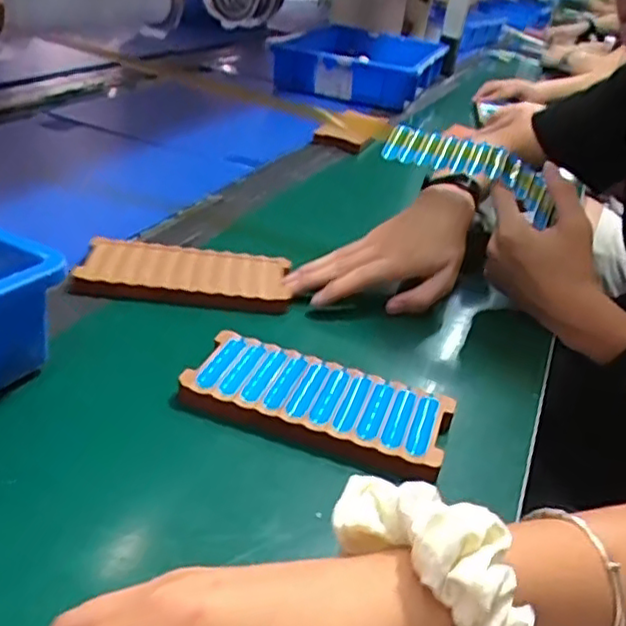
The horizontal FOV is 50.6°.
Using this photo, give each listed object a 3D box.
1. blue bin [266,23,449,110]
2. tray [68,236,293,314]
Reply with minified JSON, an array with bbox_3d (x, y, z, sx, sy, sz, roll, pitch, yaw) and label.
[{"bbox_3d":[0.120,-0.520,1.359,0.268,0.098,0.425,18,32,17],"label":"blue bin"},{"bbox_3d":[-0.108,-0.034,0.565,0.172,0.013,0.069,7,46,-10],"label":"tray"}]

